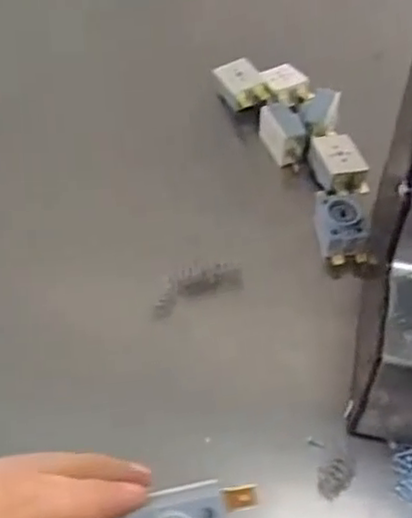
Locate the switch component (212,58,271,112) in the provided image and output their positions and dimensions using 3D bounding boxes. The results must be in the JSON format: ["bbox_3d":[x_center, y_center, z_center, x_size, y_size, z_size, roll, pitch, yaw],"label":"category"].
[{"bbox_3d":[0.025,-0.129,0.506,0.032,0.014,0.041,-17,54,-11],"label":"switch component"}]

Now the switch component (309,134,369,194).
[{"bbox_3d":[0.087,-0.064,0.452,0.029,0.017,0.051,-7,53,-3],"label":"switch component"}]

